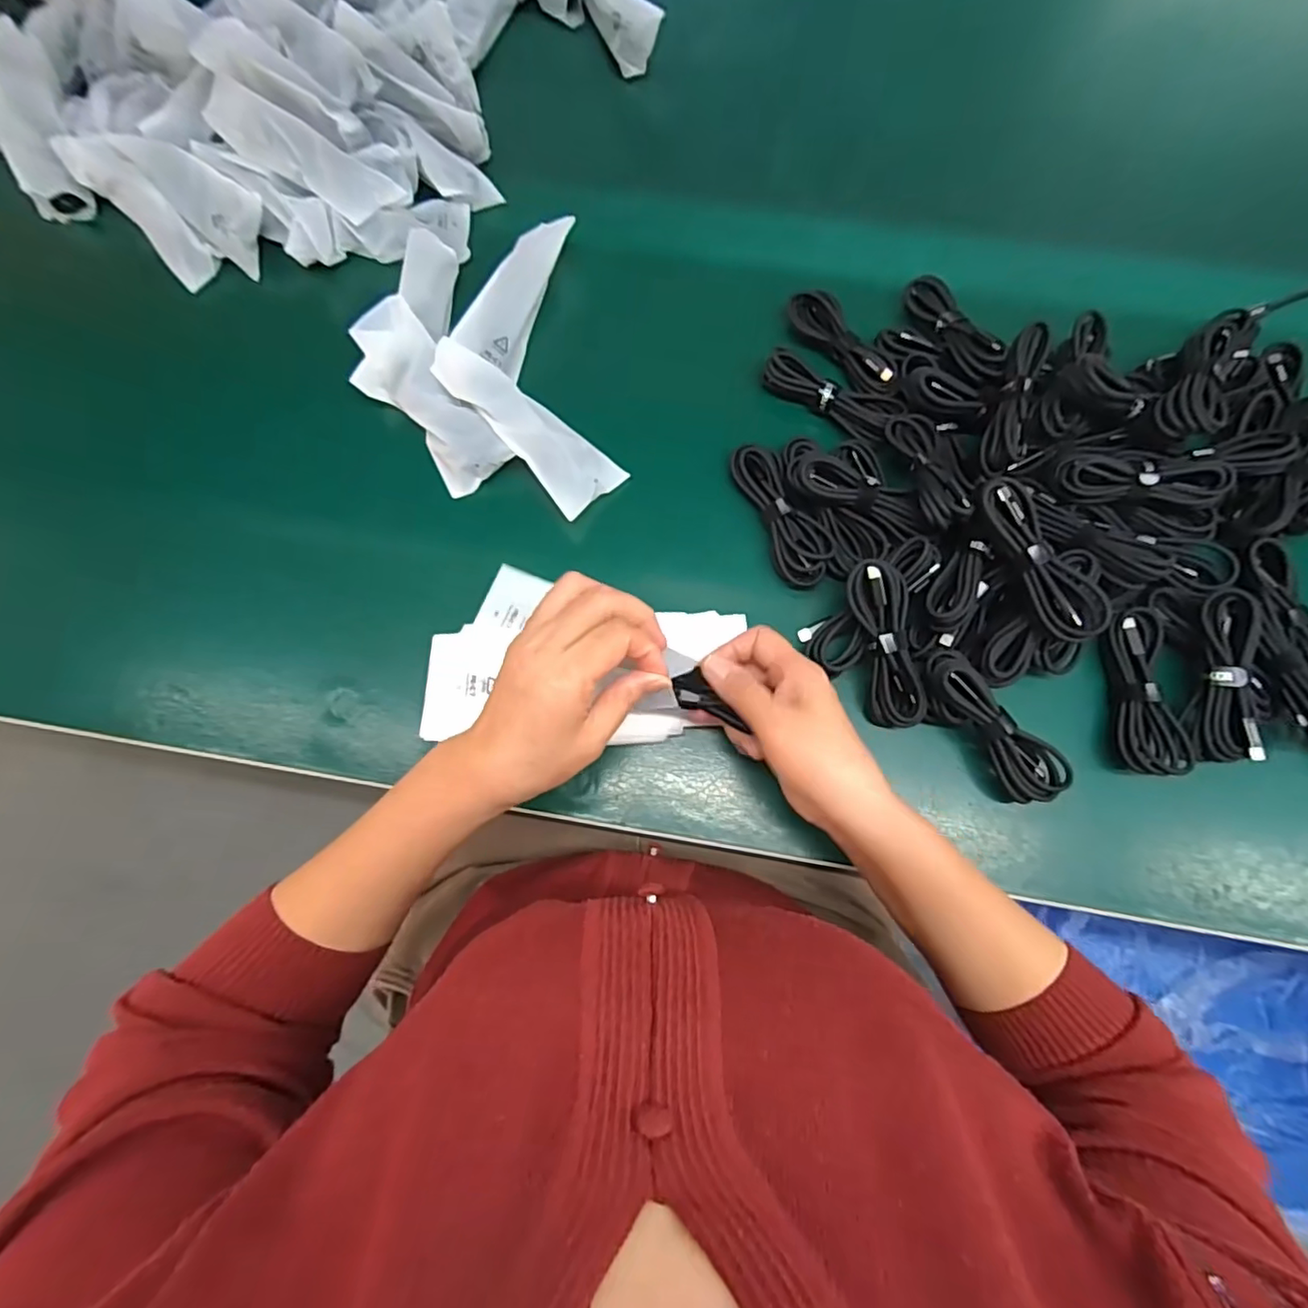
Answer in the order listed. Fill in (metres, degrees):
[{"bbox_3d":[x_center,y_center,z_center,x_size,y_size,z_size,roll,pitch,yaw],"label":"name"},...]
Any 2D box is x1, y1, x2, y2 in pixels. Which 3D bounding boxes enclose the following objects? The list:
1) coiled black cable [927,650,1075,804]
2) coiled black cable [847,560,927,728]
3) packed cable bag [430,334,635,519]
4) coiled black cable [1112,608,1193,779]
[{"bbox_3d":[0.217,0.046,0.381,0.036,0.023,0.112,-42,95,-8],"label":"coiled black cable"},{"bbox_3d":[0.153,-0.006,0.395,0.035,0.026,0.110,-13,97,-2],"label":"coiled black cable"},{"bbox_3d":[-0.094,-0.169,0.437,0.055,0.018,0.153,-44,87,-11],"label":"packed cable bag"},{"bbox_3d":[0.329,0.025,0.402,0.041,0.023,0.108,2,77,1],"label":"coiled black cable"}]

